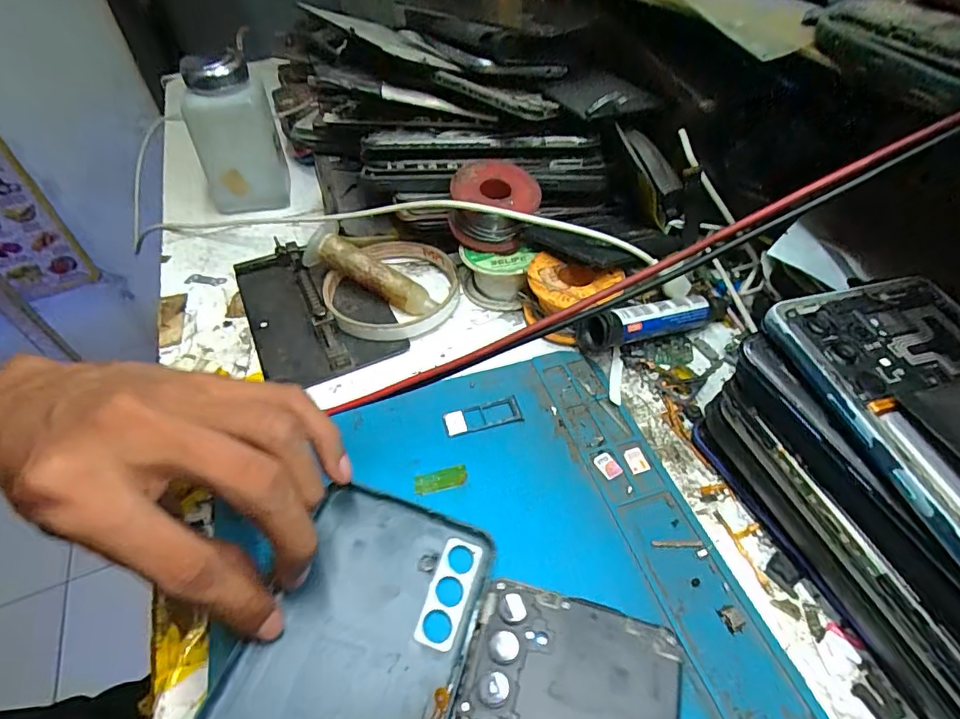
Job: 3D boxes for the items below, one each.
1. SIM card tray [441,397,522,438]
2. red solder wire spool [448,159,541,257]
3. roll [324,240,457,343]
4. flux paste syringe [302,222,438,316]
[{"bbox_3d":[0.001,0.028,0.255,0.039,0.004,0.016,-12,48,-11],"label":"SIM card tray"},{"bbox_3d":[0.008,-0.092,0.305,0.052,0.034,0.046,-1,47,-1],"label":"red solder wire spool"},{"bbox_3d":[-0.054,-0.045,0.315,0.080,0.018,0.085,0,47,0],"label":"roll"},{"bbox_3d":[-0.066,-0.055,0.313,0.089,0.026,0.022,31,53,8],"label":"flux paste syringe"}]

